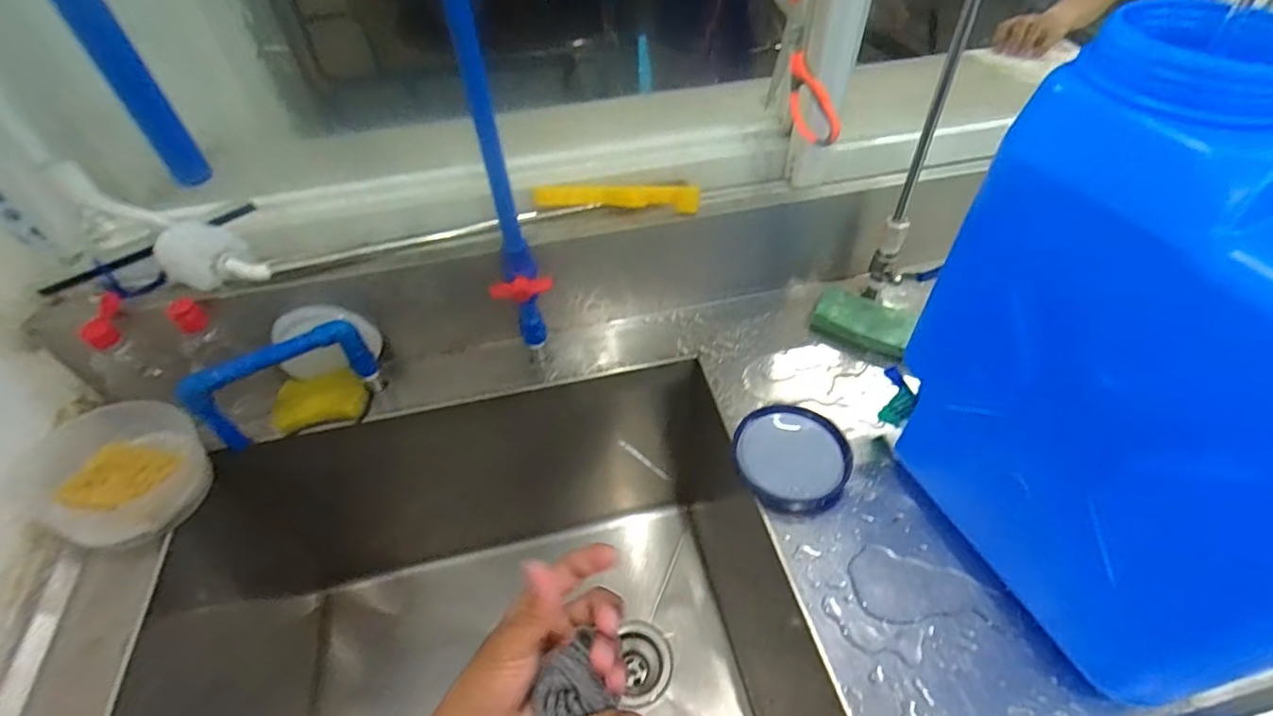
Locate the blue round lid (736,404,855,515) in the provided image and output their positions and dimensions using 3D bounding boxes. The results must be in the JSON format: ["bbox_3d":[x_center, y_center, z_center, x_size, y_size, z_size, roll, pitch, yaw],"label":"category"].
[{"bbox_3d":[0.165,0.106,0.632,0.107,0.029,0.120,-33,55,-25],"label":"blue round lid"}]

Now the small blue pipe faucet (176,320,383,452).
[{"bbox_3d":[-0.391,0.027,0.665,0.178,0.136,0.037,-25,54,-20],"label":"small blue pipe faucet"}]

